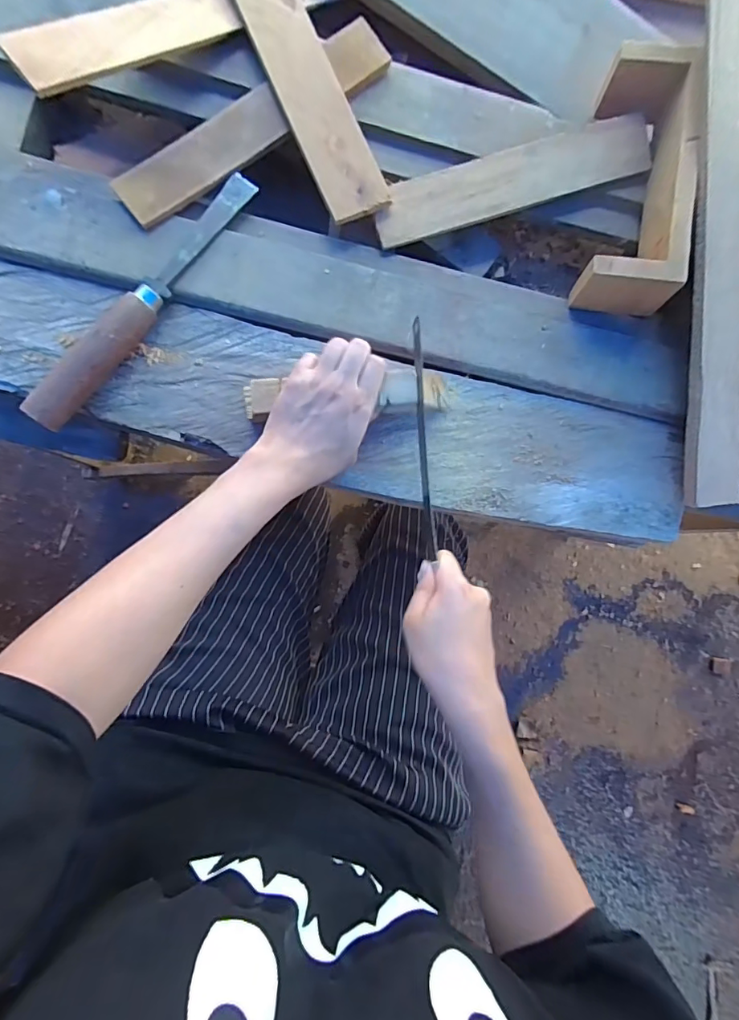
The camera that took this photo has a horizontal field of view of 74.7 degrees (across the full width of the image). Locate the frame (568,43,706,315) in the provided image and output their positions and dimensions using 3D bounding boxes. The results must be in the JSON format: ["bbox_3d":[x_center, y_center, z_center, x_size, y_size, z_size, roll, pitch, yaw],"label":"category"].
[{"bbox_3d":[0.238,-0.290,0.430,0.077,0.065,0.222,9,87,-6],"label":"frame"}]

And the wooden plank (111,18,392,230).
[{"bbox_3d":[-0.096,-0.335,0.417,0.265,0.013,0.046,-38,92,-6],"label":"wooden plank"}]

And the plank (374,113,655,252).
[{"bbox_3d":[0.133,-0.302,0.442,0.263,0.019,0.050,-21,90,-7],"label":"plank"}]

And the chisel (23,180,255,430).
[{"bbox_3d":[-0.181,-0.175,0.396,0.025,0.029,0.263,37,84,-4],"label":"chisel"}]

